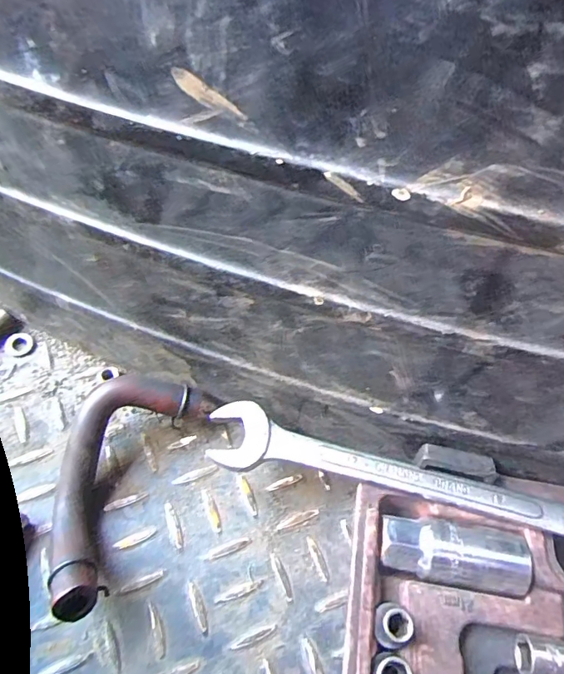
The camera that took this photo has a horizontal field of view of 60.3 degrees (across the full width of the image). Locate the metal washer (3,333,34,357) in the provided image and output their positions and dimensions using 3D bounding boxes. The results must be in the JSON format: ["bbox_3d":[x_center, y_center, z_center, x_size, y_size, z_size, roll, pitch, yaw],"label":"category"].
[{"bbox_3d":[-0.159,0.005,0.293,0.017,0.004,0.016,0,68,0],"label":"metal washer"}]

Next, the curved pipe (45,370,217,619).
[{"bbox_3d":[-0.081,0.068,0.235,0.053,0.032,0.117,14,53,6],"label":"curved pipe"}]

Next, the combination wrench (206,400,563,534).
[{"bbox_3d":[0.065,0.064,0.225,0.202,0.015,0.032,12,69,5],"label":"combination wrench"}]

